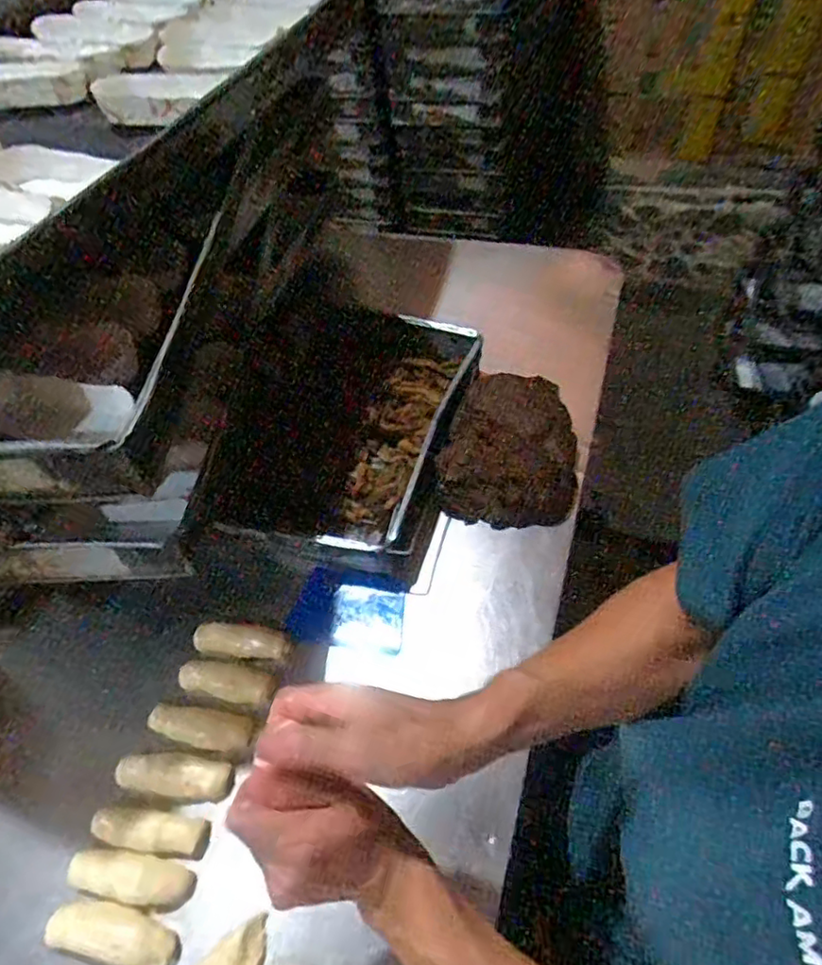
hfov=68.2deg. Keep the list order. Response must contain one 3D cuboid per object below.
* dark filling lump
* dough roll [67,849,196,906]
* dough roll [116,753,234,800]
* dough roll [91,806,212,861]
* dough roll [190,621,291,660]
[{"bbox_3d":[0.119,-0.047,0.755,0.163,0.055,0.198,0,55,8],"label":"dark filling lump"},{"bbox_3d":[-0.244,0.340,0.524,0.106,0.024,0.035,6,56,12],"label":"dough roll"},{"bbox_3d":[-0.227,0.274,0.569,0.116,0.030,0.035,0,55,8],"label":"dough roll"},{"bbox_3d":[-0.236,0.312,0.544,0.107,0.022,0.032,3,55,10],"label":"dough roll"},{"bbox_3d":[-0.181,0.167,0.643,0.099,0.022,0.028,2,55,10],"label":"dough roll"}]

